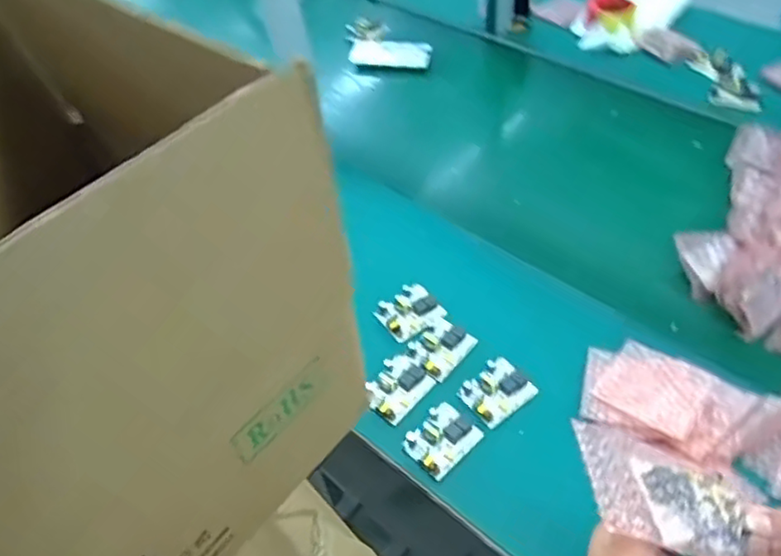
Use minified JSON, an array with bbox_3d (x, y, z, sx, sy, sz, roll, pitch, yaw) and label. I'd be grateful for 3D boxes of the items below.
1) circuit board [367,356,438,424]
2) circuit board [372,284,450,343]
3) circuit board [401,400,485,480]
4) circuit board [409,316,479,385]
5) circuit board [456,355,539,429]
[{"bbox_3d":[0.010,0.136,0.807,0.063,0.014,0.082,30,60,27],"label":"circuit board"},{"bbox_3d":[0.027,0.046,0.882,0.081,0.012,0.073,-34,57,-16],"label":"circuit board"},{"bbox_3d":[0.061,0.191,0.759,0.064,0.013,0.079,35,62,30],"label":"circuit board"},{"bbox_3d":[0.065,0.092,0.840,0.075,0.025,0.066,-38,56,-22],"label":"circuit board"},{"bbox_3d":[0.131,0.138,0.789,0.078,0.014,0.068,-32,54,-19],"label":"circuit board"}]

